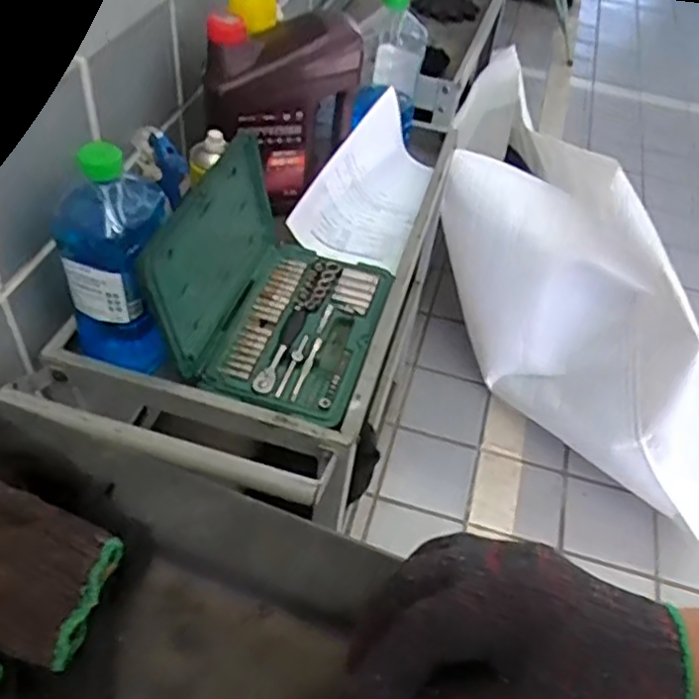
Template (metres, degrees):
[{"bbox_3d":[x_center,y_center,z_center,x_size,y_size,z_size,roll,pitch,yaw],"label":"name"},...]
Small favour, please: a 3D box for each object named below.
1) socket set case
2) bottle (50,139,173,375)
[{"bbox_3d":[-0.080,-0.091,0.830,0.233,0.151,0.302,13,47,5],"label":"socket set case"},{"bbox_3d":[-0.249,-0.094,0.733,0.104,0.232,0.106,-1,47,-8],"label":"bottle"}]

